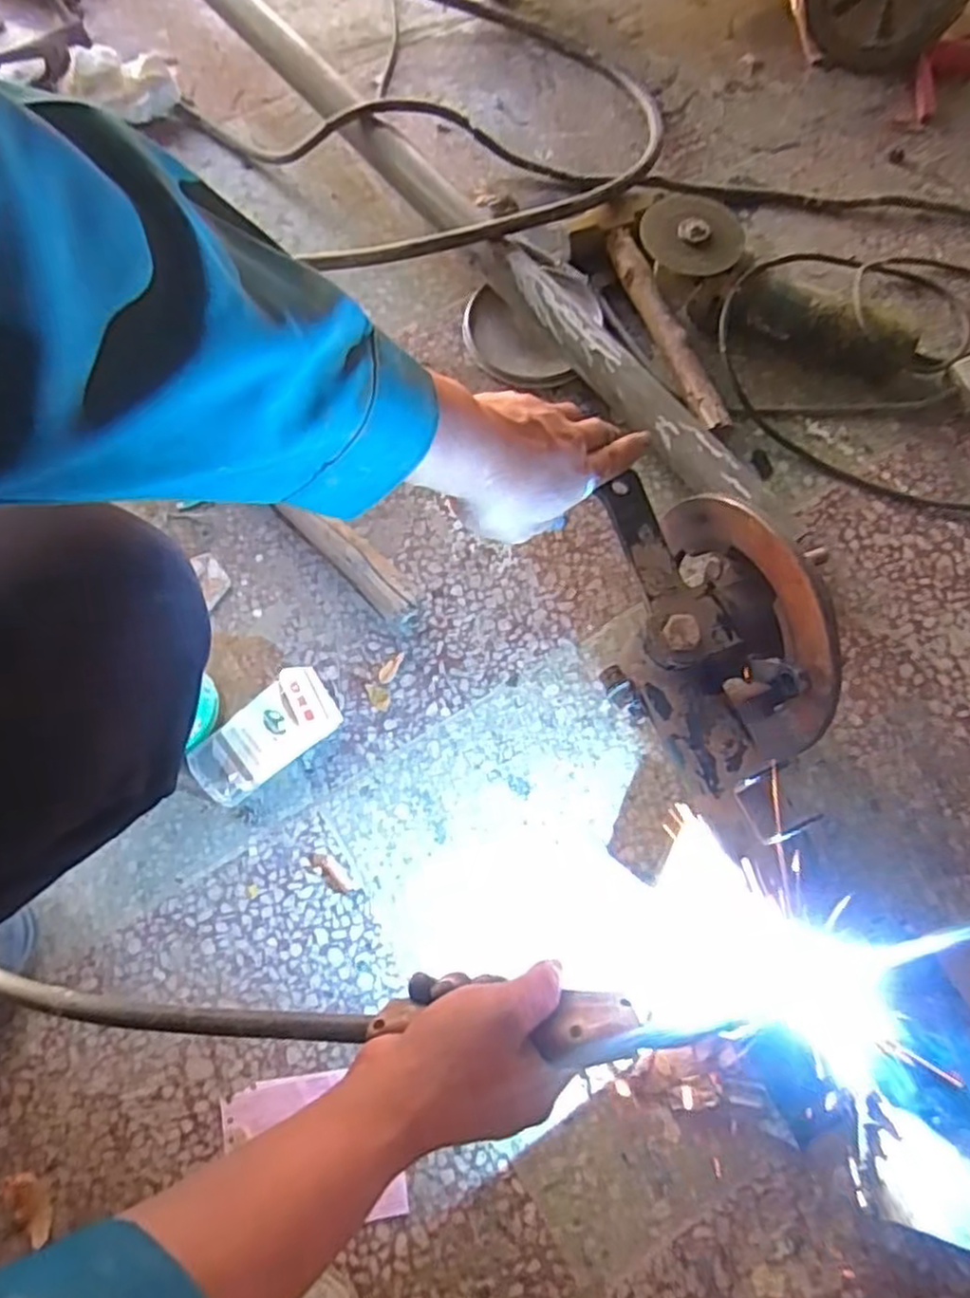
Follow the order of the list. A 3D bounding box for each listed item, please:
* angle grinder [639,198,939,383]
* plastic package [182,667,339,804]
[{"bbox_3d":[0.298,-0.347,0.750,0.313,0.090,0.089,32,73,11],"label":"angle grinder"},{"bbox_3d":[-0.189,0.075,0.635,0.127,0.021,0.062,-38,74,-13],"label":"plastic package"}]

